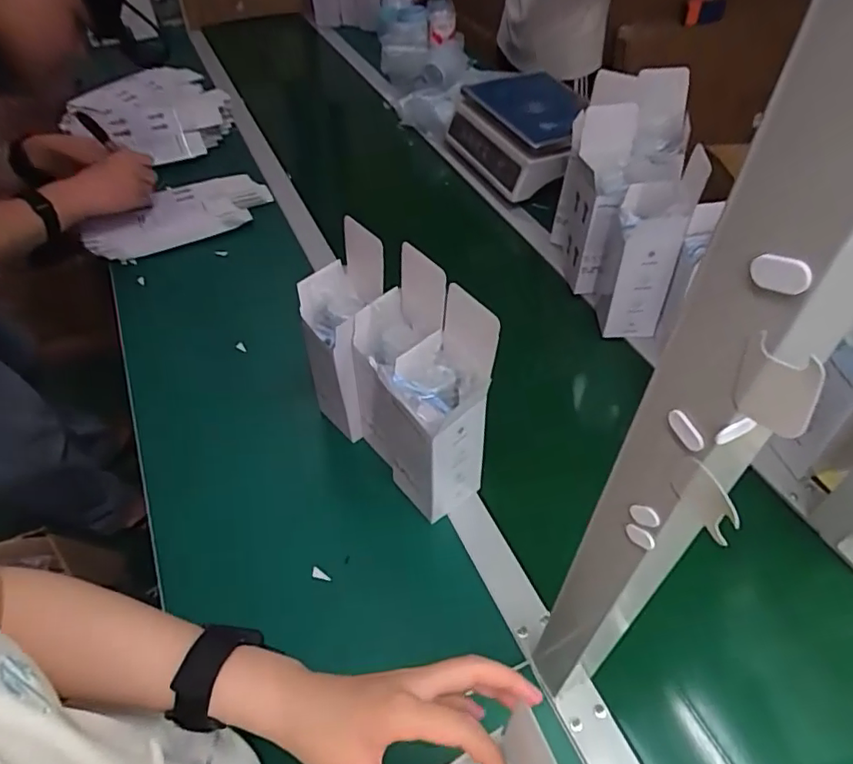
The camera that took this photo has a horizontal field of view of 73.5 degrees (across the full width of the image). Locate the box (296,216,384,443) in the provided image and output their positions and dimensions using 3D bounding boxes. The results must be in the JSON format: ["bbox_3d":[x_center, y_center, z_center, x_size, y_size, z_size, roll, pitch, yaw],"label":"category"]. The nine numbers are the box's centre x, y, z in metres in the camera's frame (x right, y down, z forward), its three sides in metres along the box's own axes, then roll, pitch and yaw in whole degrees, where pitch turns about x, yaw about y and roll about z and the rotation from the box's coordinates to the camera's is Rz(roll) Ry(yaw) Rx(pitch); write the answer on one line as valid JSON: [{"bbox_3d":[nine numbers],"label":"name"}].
[{"bbox_3d":[-0.087,-0.041,0.634,0.089,0.221,0.084,31,56,26],"label":"box"}]

